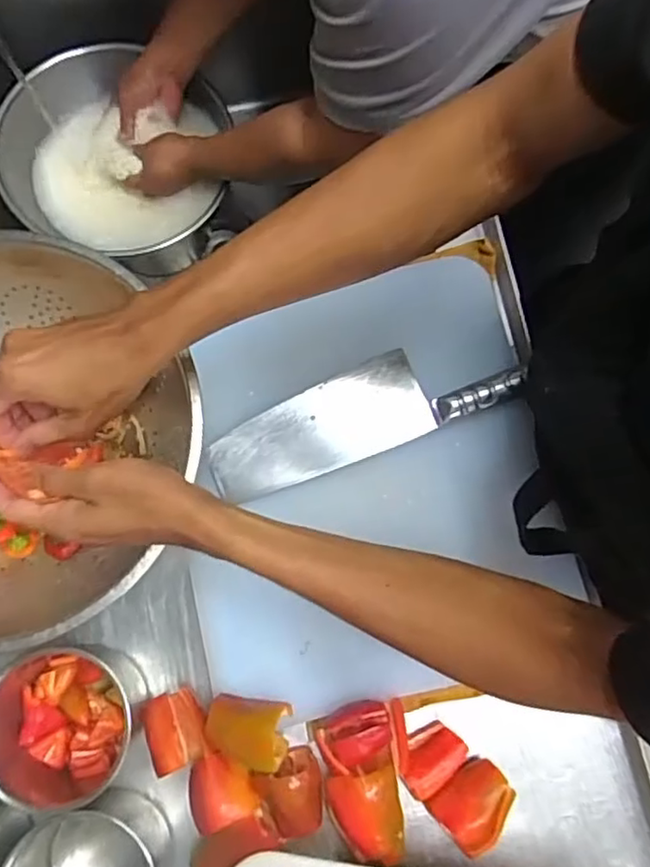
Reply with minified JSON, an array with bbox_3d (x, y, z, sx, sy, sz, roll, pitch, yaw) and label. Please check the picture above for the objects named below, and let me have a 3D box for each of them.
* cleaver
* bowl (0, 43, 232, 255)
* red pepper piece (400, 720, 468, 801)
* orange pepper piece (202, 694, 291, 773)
[{"bbox_3d":[0.033,-0.022,0.586,0.292,0.025,0.083,-20,80,-5],"label":"cleaver"},{"bbox_3d":[-0.272,-0.386,0.871,0.255,0.094,0.279,0,79,-1],"label":"bowl"},{"bbox_3d":[0.092,0.284,0.551,0.060,0.031,0.041,-39,82,-8],"label":"red pepper piece"},{"bbox_3d":[-0.064,0.246,0.517,0.065,0.031,0.049,9,79,1],"label":"orange pepper piece"}]

